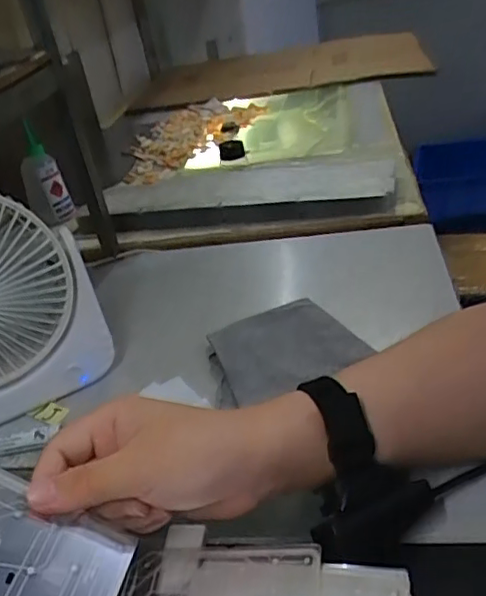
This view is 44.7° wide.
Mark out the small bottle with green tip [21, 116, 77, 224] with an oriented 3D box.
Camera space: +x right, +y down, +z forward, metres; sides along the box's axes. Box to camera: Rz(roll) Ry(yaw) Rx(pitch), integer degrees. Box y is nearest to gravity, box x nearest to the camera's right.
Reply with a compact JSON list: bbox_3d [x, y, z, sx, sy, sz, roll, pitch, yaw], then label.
[{"bbox_3d":[-0.283,-0.172,0.839,0.058,0.139,0.036,-21,32,-14],"label":"small bottle with green tip"}]

